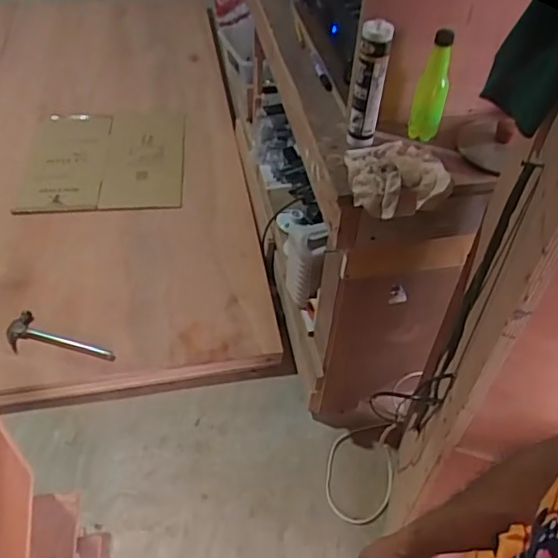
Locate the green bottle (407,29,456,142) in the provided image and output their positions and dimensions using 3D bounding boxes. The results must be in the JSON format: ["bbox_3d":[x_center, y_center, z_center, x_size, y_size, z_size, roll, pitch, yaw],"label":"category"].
[{"bbox_3d":[0.275,-0.336,1.045,0.056,0.199,0.046,17,48,9],"label":"green bottle"}]

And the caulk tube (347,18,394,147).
[{"bbox_3d":[0.153,-0.333,1.003,0.056,0.208,0.053,14,48,6],"label":"caulk tube"}]

